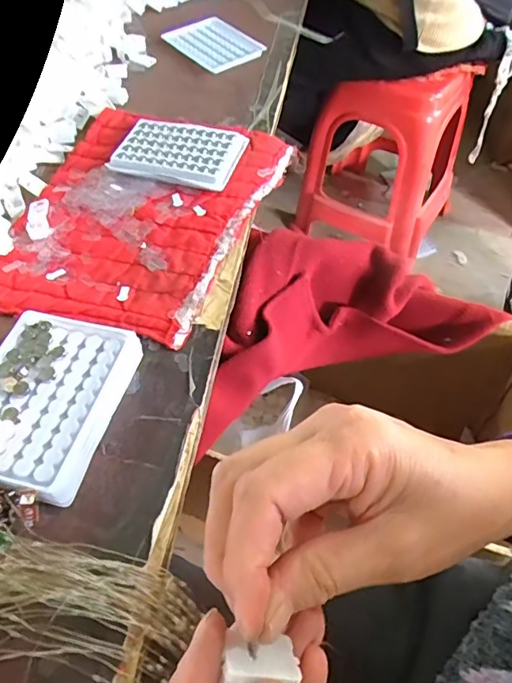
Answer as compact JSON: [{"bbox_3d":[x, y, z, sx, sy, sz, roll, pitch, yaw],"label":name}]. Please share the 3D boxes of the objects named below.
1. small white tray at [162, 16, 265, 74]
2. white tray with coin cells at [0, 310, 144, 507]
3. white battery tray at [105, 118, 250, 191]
[{"bbox_3d":[-0.063,-0.431,0.725,0.093,0.008,0.131,-29,60,-20],"label":"small white tray"},{"bbox_3d":[-0.155,0.044,0.374,0.107,0.027,0.132,13,55,8],"label":"white tray with coin cells"},{"bbox_3d":[-0.083,-0.209,0.558,0.130,0.016,0.096,13,55,8],"label":"white battery tray"}]

